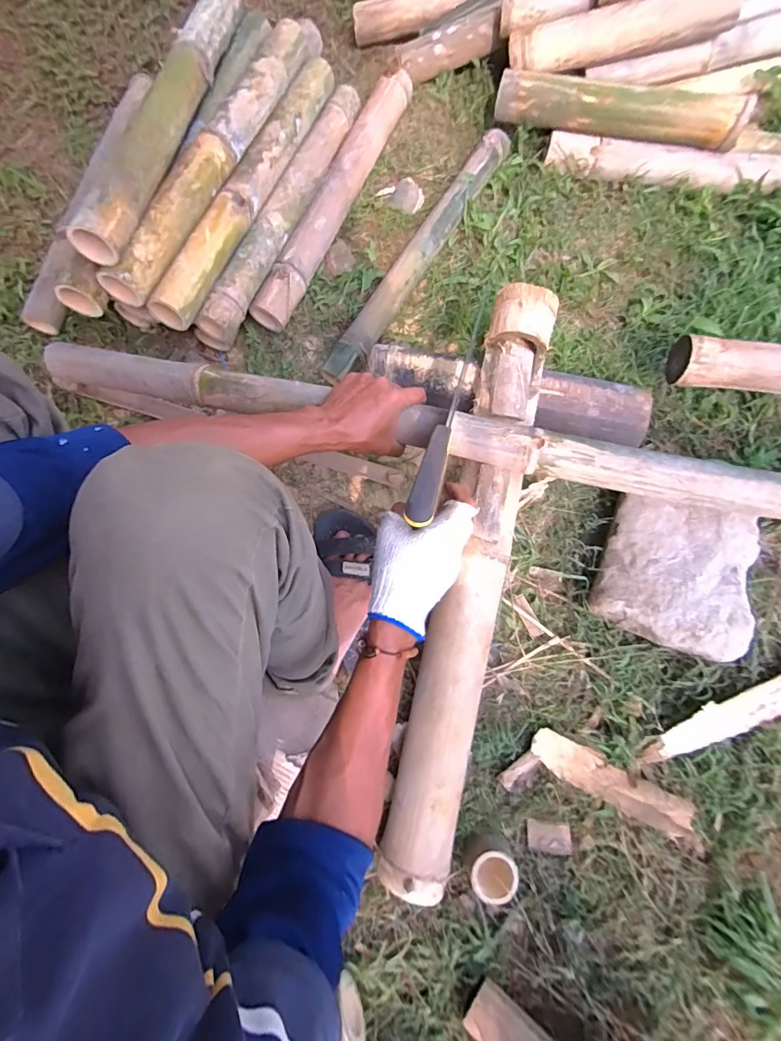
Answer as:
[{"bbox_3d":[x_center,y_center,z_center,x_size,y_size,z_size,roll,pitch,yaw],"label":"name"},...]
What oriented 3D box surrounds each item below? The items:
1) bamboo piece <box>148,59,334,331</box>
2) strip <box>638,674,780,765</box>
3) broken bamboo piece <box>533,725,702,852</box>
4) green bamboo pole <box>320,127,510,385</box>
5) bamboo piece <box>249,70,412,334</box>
[{"bbox_3d":[-0.225,-0.575,0.743,0.061,0.068,0.617,21,76,7],"label":"bamboo piece"},{"bbox_3d":[0.477,0.237,0.575,0.319,0.019,0.046,-29,82,5],"label":"strip"},{"bbox_3d":[0.298,0.353,0.591,0.215,0.030,0.051,23,75,24],"label":"broken bamboo piece"},{"bbox_3d":[0.055,-0.503,0.833,0.057,0.057,0.617,30,77,9],"label":"green bamboo pole"},{"bbox_3d":[-0.102,-0.631,0.867,0.064,0.073,0.613,22,76,7],"label":"bamboo piece"}]

